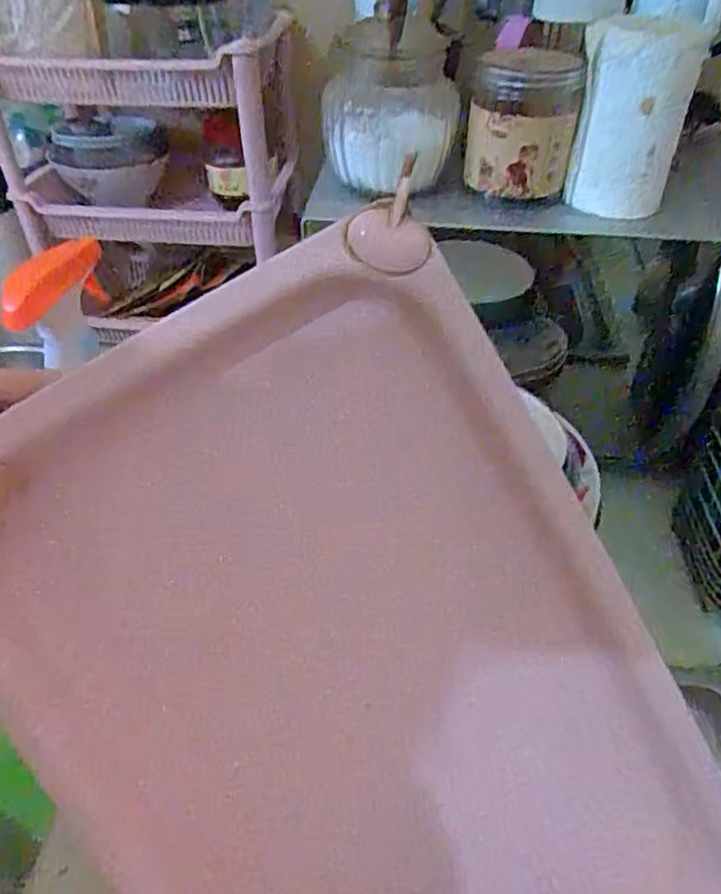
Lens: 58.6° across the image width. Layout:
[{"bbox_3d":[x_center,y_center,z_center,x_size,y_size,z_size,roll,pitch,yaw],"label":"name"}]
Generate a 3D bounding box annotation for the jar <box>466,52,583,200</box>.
[{"bbox_3d":[0.129,-0.262,0.519,0.085,0.094,0.071,10,44,10],"label":"jar"}]

